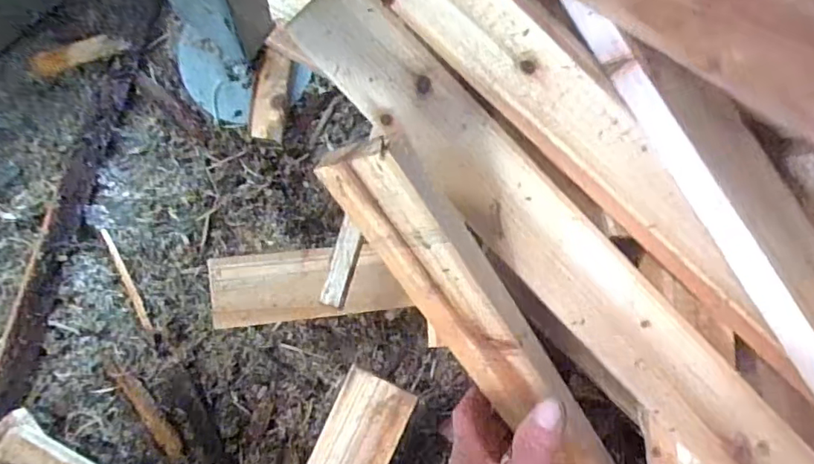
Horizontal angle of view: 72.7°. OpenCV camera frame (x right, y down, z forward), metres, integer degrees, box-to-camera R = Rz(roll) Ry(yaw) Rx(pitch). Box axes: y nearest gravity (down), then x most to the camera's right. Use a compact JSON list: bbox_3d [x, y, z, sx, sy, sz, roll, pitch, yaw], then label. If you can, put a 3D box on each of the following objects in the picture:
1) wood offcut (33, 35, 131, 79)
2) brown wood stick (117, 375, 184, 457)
[{"bbox_3d":[-0.271,-0.147,0.458,0.076,0.010,0.017,-22,92,-10],"label":"wood offcut"},{"bbox_3d":[-0.221,0.159,0.480,0.015,0.005,0.082,-34,94,-9],"label":"brown wood stick"}]

